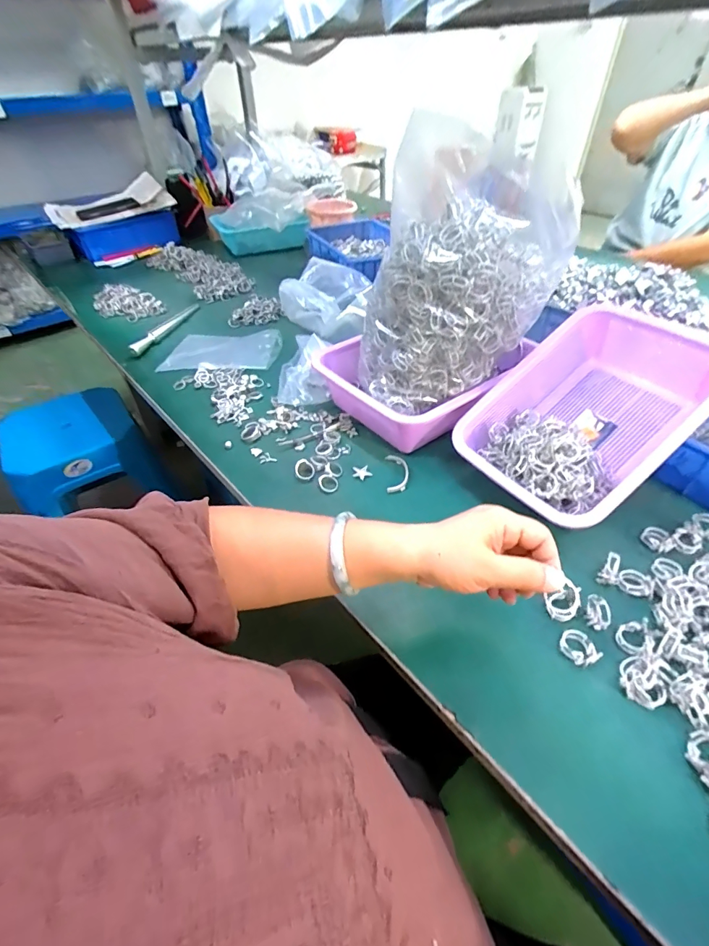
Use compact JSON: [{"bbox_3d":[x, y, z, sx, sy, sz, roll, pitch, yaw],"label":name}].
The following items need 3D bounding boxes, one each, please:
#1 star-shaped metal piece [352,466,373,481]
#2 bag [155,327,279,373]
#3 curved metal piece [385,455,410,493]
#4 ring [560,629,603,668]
[{"bbox_3d":[0.010,0.000,0.546,0.025,0.007,0.020,1,43,0],"label":"star-shaped metal piece"},{"bbox_3d":[-0.239,-0.229,0.783,0.197,0.016,0.148,-1,44,1],"label":"bag"},{"bbox_3d":[0.055,-0.003,0.544,0.028,0.015,0.069,1,43,1],"label":"curved metal piece"},{"bbox_3d":[0.197,0.152,0.371,0.027,0.013,0.031,0,44,2],"label":"ring"}]

